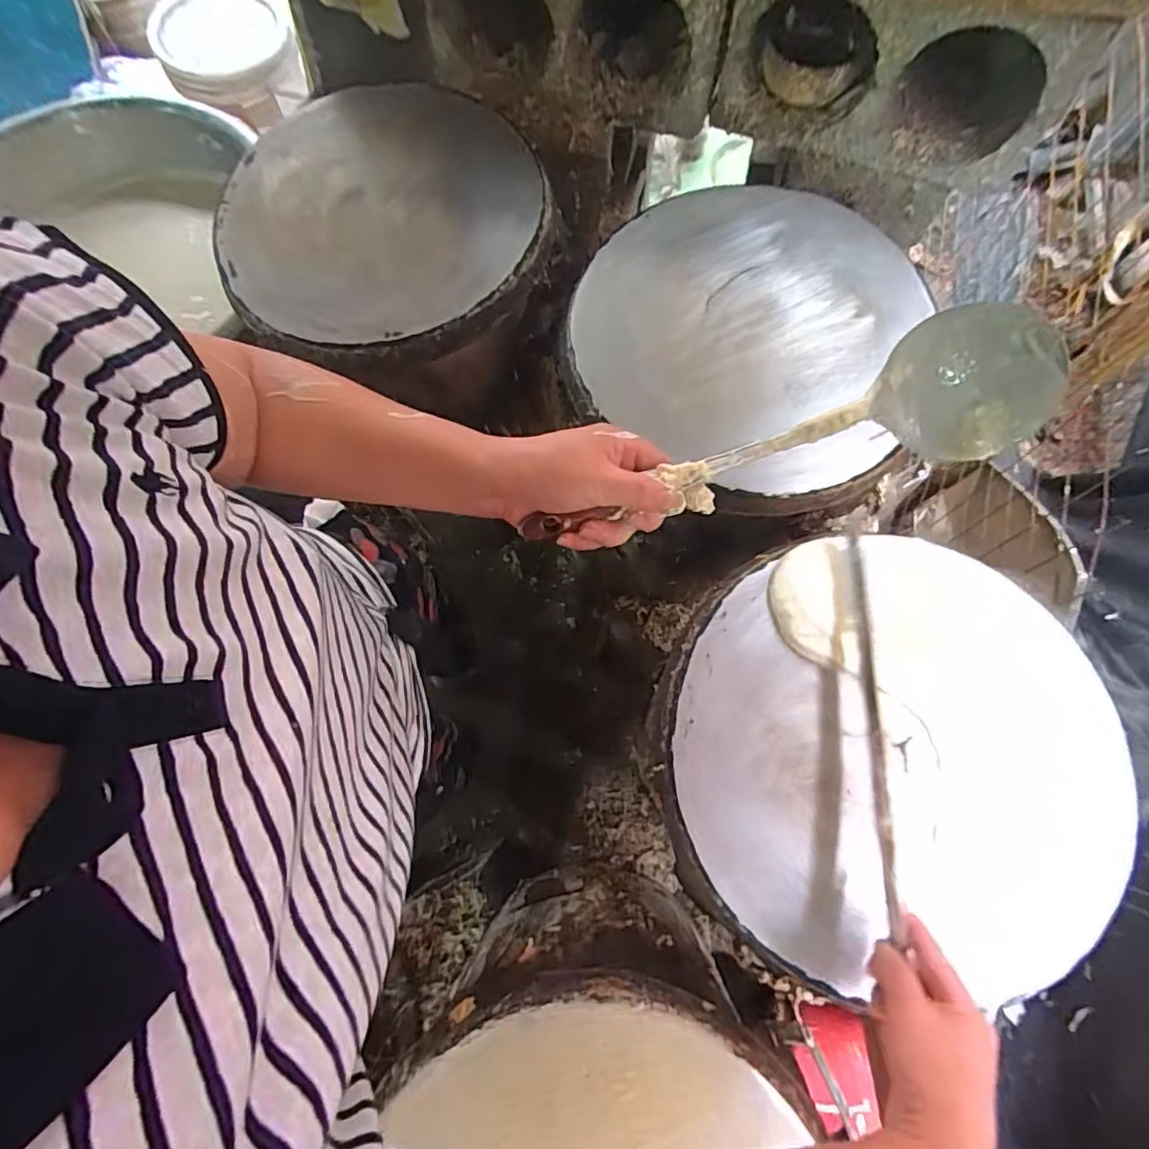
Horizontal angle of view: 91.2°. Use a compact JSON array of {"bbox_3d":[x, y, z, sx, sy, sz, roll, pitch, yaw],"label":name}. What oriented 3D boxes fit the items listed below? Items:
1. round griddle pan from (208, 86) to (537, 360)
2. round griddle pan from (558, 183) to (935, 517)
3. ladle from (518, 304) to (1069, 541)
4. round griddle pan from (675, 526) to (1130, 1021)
[{"bbox_3d":[-0.219,-0.429,0.648,0.350,0.040,0.367,0,76,2],"label":"round griddle pan"},{"bbox_3d":[0.173,-0.264,0.595,0.346,0.035,0.376,0,76,2],"label":"round griddle pan"},{"bbox_3d":[0.127,-0.081,0.365,0.326,0.066,0.078,-16,76,4],"label":"ladle"},{"bbox_3d":[0.270,0.144,0.472,0.360,0.022,0.351,0,76,2],"label":"round griddle pan"}]

